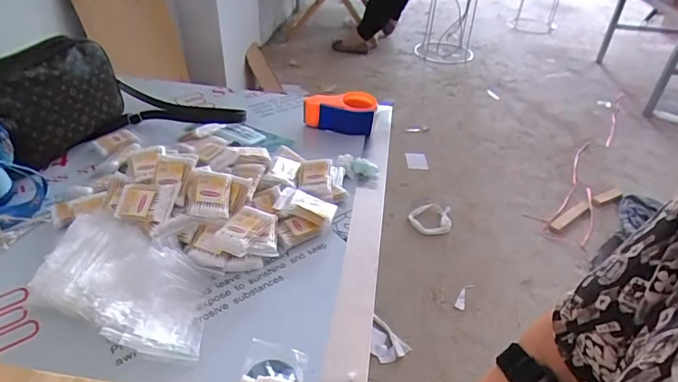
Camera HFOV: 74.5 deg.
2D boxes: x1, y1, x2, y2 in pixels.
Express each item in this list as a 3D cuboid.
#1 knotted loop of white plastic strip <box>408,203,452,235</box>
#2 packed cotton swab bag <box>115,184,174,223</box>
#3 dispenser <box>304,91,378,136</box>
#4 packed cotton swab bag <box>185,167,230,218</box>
[{"bbox_3d":[0.306,0.088,1.490,0.137,0.021,0.146,2,37,-1],"label":"knotted loop of white plastic strip"},{"bbox_3d":[-0.285,0.014,0.647,0.078,0.012,0.058,4,61,11],"label":"packed cotton swab bag"},{"bbox_3d":[0.002,-0.187,1.026,0.158,0.071,0.110,3,37,0],"label":"dispenser"},{"bbox_3d":[-0.197,0.002,0.674,0.062,0.019,0.084,4,58,-16],"label":"packed cotton swab bag"}]

